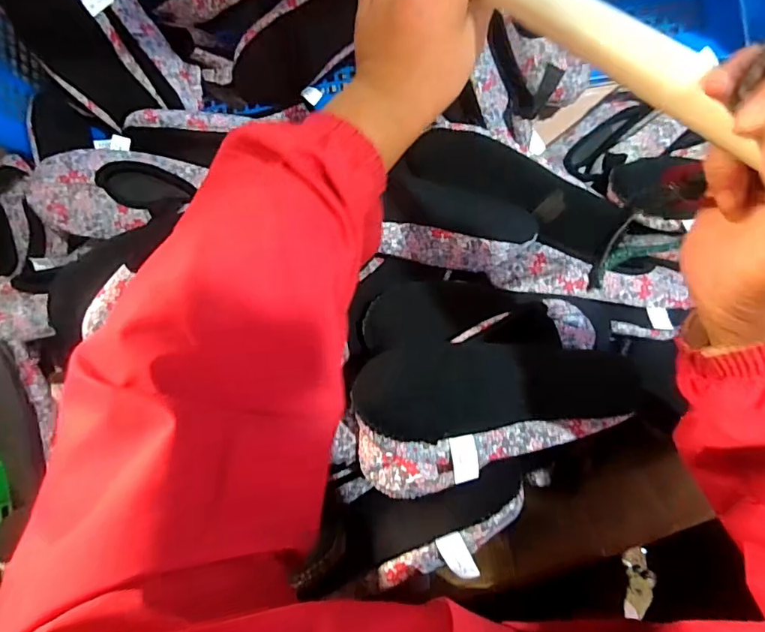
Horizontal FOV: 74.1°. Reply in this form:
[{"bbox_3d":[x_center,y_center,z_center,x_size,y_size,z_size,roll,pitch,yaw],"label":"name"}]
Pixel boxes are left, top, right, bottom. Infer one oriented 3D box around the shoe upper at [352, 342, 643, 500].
[{"bbox_3d":[0.094,0.081,0.450,0.247,0.113,0.099,-10,136,-21],"label":"shoe upper"}]

